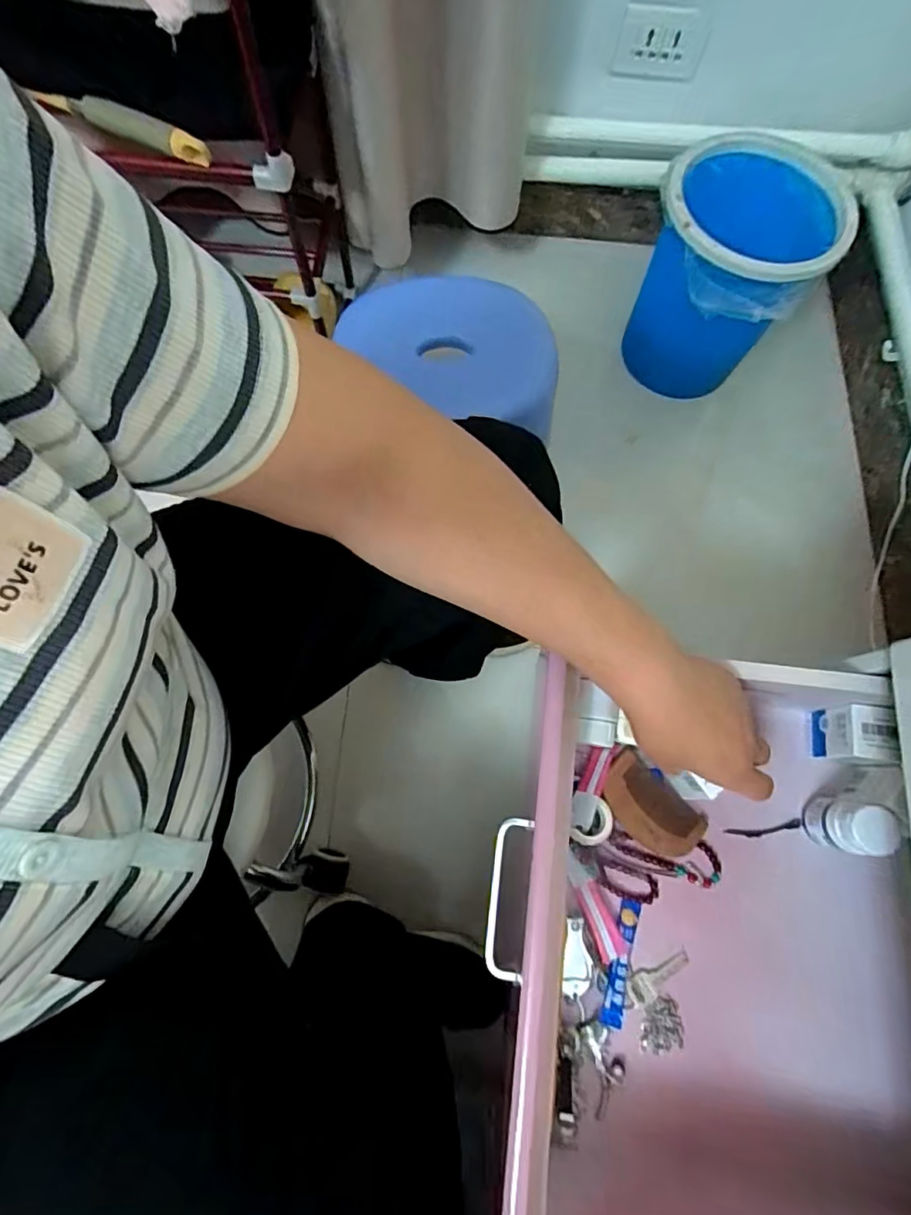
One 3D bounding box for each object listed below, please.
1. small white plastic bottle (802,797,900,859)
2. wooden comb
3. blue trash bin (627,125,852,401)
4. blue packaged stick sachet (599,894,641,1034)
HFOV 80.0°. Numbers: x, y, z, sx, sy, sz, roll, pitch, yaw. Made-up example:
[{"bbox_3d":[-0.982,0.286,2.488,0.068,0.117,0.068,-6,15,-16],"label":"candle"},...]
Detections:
[{"bbox_3d":[0.287,0.160,0.396,0.044,0.056,0.039,4,74,0],"label":"small white plastic bottle"},{"bbox_3d":[0.155,0.158,0.431,0.046,0.014,0.086,-43,79,-12],"label":"wooden comb"},{"bbox_3d":[0.394,-0.495,0.826,0.238,0.272,0.269,26,75,6],"label":"blue trash bin"},{"bbox_3d":[0.122,0.261,0.402,0.015,0.007,0.082,21,62,4],"label":"blue packaged stick sachet"}]

